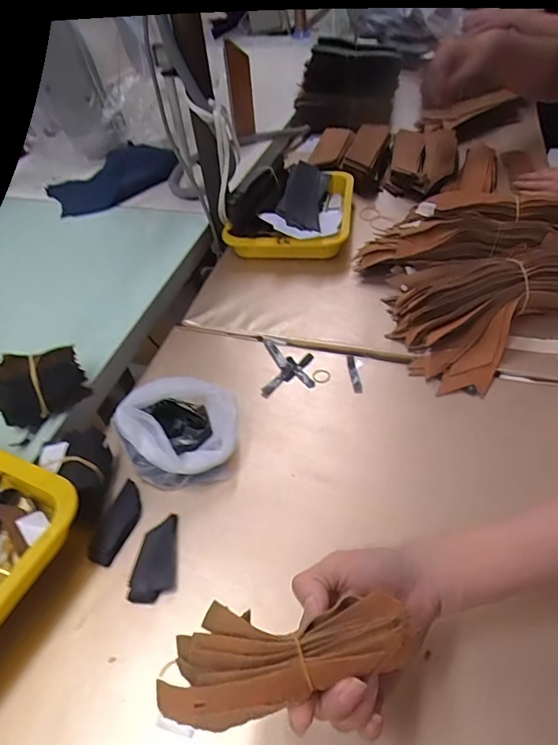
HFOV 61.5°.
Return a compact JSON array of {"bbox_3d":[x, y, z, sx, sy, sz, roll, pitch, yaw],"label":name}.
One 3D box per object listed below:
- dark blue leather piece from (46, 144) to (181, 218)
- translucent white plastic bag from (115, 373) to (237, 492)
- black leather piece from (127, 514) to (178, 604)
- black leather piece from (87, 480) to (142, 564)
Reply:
[{"bbox_3d":[-0.326,-0.389,0.929,0.251,0.040,0.189,-31,51,-22],"label":"dark blue leather piece"},{"bbox_3d":[-0.106,0.057,0.494,0.120,0.068,0.101,-6,46,1],"label":"translucent white plastic bag"},{"bbox_3d":[-0.114,0.170,0.433,0.038,0.009,0.075,-5,46,1],"label":"black leather piece"},{"bbox_3d":[-0.154,0.141,0.452,0.030,0.008,0.080,10,48,14],"label":"black leather piece"}]

